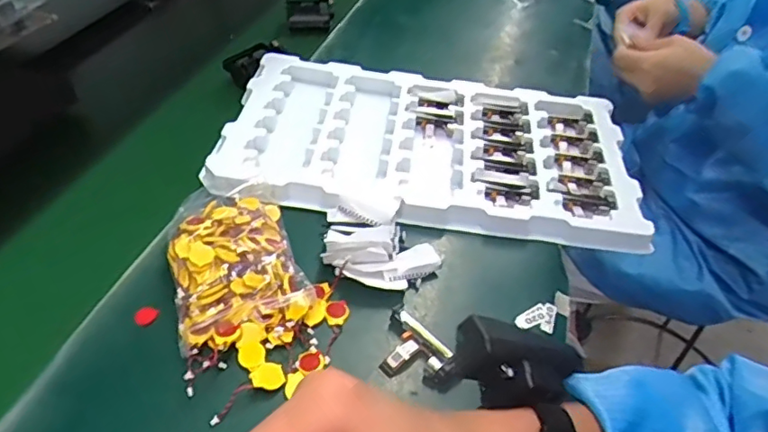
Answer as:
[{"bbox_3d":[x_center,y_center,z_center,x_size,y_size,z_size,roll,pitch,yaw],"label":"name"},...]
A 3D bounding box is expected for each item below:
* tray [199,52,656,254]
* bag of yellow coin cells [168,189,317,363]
[{"bbox_3d":[0.051,-0.082,0.642,0.433,0.027,0.272,7,43,4],"label":"tray"},{"bbox_3d":[-0.127,0.032,0.484,0.103,0.027,0.151,-14,45,-18],"label":"bag of yellow coin cells"}]

